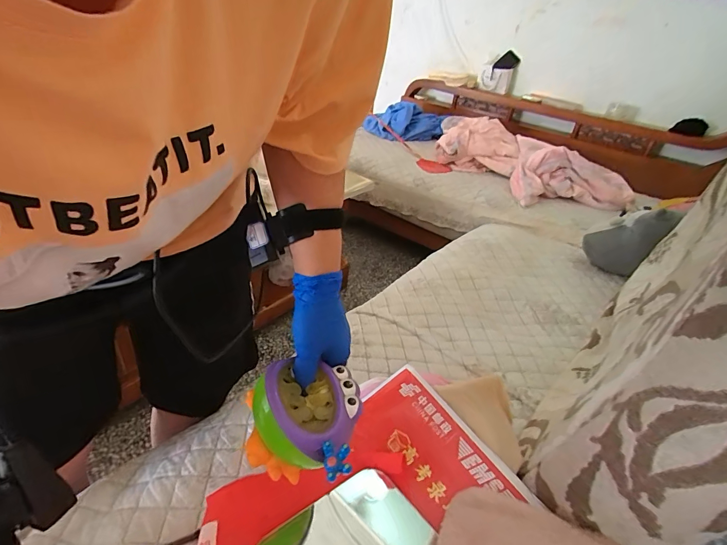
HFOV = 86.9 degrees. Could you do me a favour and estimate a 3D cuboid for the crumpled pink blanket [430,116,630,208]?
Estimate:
[{"bbox_3d":[0.625,-0.440,1.531,0.411,0.145,0.775,-21,44,-35],"label":"crumpled pink blanket"}]

